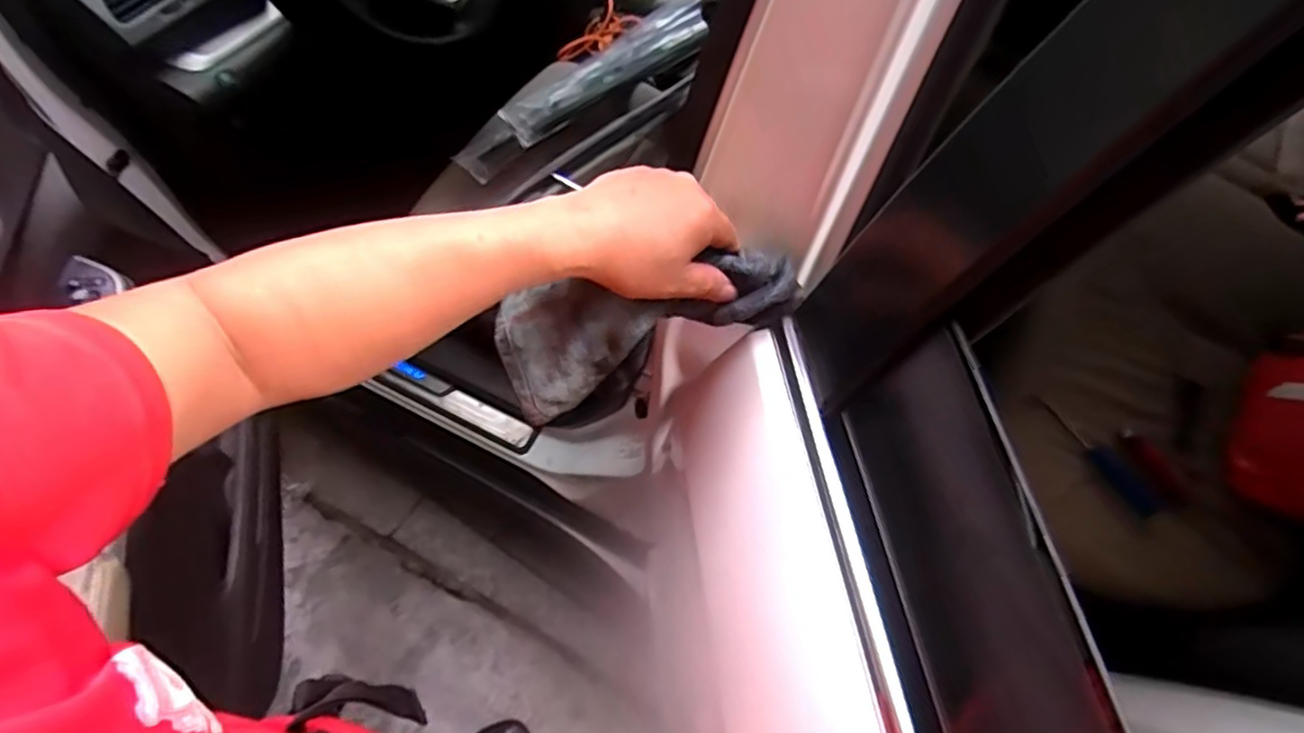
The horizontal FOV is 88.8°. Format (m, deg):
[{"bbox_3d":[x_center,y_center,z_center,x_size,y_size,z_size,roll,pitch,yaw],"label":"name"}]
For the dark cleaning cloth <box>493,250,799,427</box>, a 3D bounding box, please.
[{"bbox_3d":[-0.007,-0.038,0.487,0.220,0.068,0.072,-19,56,5],"label":"dark cleaning cloth"}]

